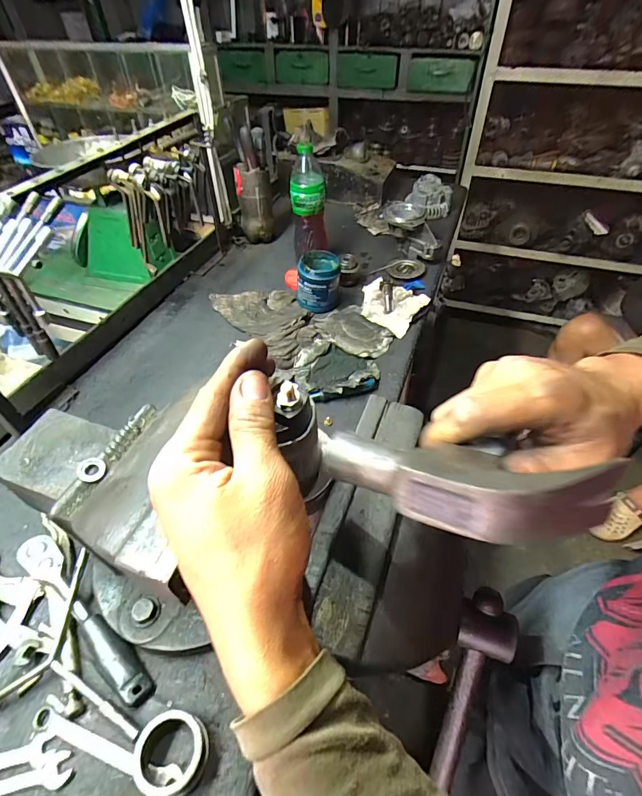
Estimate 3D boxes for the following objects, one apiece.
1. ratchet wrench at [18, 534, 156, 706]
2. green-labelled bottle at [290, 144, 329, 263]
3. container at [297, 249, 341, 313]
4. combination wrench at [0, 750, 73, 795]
[{"bbox_3d":[-0.279,0.250,0.467,0.245,0.032,0.038,29,55,26],"label":"ratchet wrench"},{"bbox_3d":[-0.027,-0.429,0.934,0.082,0.239,0.063,-2,47,-2],"label":"green-labelled bottle"},{"bbox_3d":[-0.006,-0.257,0.876,0.094,0.098,0.101,1,47,1],"label":"container"},{"bbox_3d":[-0.313,0.374,0.376,0.145,0.006,0.027,-13,48,-9],"label":"combination wrench"}]

